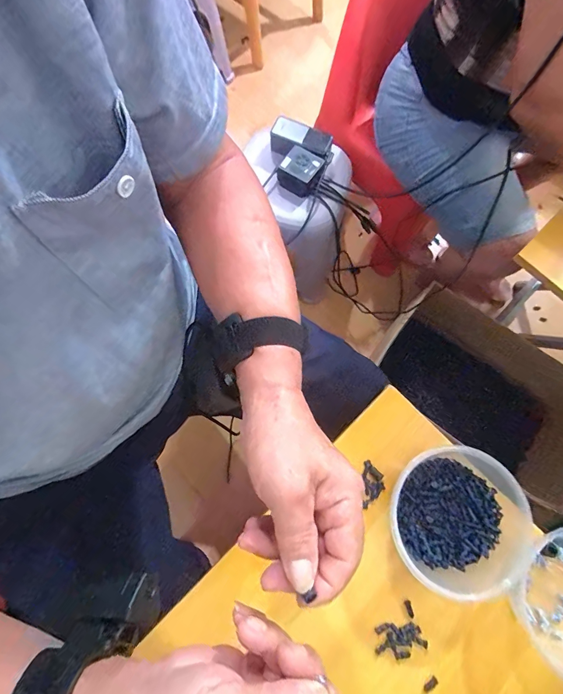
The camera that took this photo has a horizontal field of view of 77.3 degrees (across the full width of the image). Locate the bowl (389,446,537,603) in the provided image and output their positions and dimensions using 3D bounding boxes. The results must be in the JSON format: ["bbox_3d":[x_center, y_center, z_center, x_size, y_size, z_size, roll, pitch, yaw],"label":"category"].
[{"bbox_3d":[0.196,0.187,0.381,0.142,0.055,0.137,1,74,-2],"label":"bowl"}]

